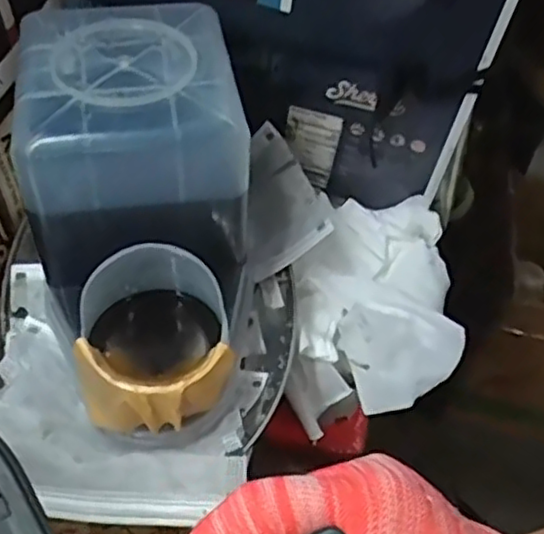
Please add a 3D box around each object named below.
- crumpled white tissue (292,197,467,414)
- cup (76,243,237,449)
[{"bbox_3d":[0.084,0.021,0.538,0.130,0.040,0.186,0,48,-5],"label":"crumpled white tissue"},{"bbox_3d":[-0.071,0.045,0.412,0.092,0.086,0.102,-2,49,-6],"label":"cup"}]

